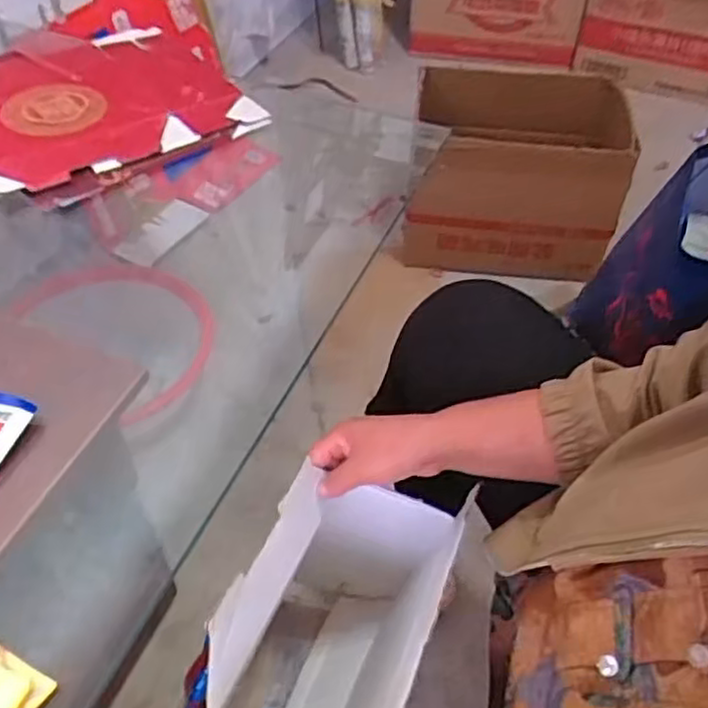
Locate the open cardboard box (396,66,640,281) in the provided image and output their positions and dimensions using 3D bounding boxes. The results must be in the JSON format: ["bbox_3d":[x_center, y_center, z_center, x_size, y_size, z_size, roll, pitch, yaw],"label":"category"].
[{"bbox_3d":[0.314,-0.341,1.413,0.389,0.293,0.276,7,48,5],"label":"open cardboard box"}]

